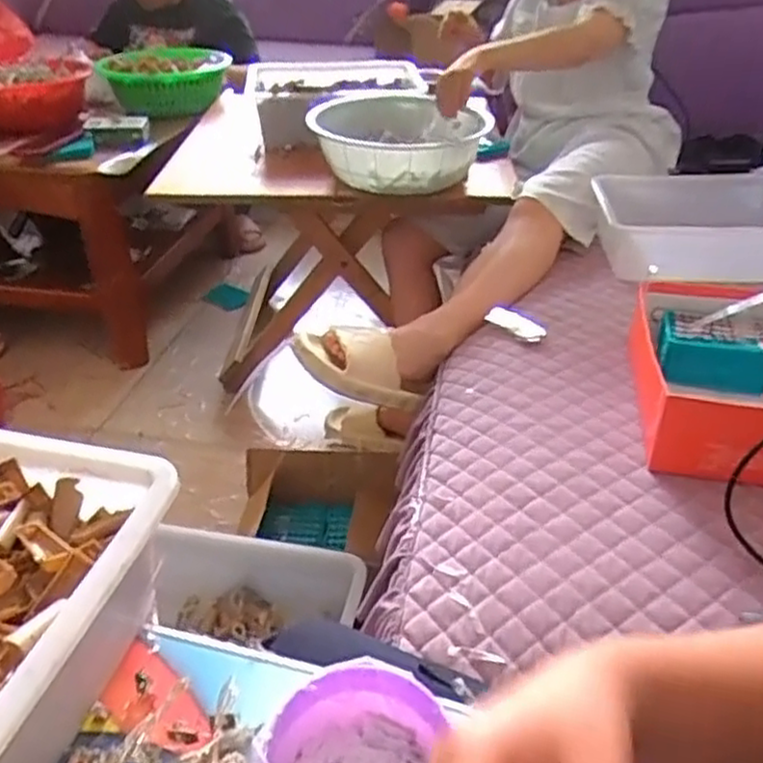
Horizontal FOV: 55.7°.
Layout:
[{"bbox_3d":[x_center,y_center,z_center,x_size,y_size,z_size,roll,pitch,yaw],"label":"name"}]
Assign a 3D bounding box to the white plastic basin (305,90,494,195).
[{"bbox_3d":[0.029,-0.429,1.333,0.333,0.148,0.255,-25,42,-33],"label":"white plastic basin"}]

